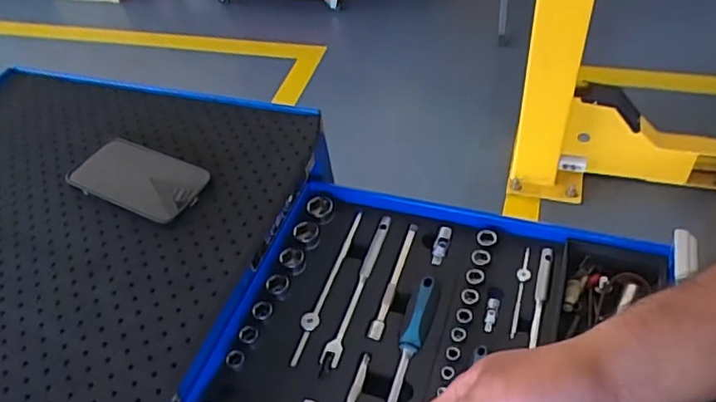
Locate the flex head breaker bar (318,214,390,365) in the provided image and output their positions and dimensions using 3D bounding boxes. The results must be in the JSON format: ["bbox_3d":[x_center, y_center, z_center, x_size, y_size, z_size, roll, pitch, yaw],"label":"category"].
[{"bbox_3d":[0.002,0.084,0.582,0.016,0.009,0.181,12,51,16],"label":"flex head breaker bar"}]

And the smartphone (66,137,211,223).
[{"bbox_3d":[-0.224,-0.025,0.588,0.143,0.009,0.079,22,54,23],"label":"smartphone"}]

